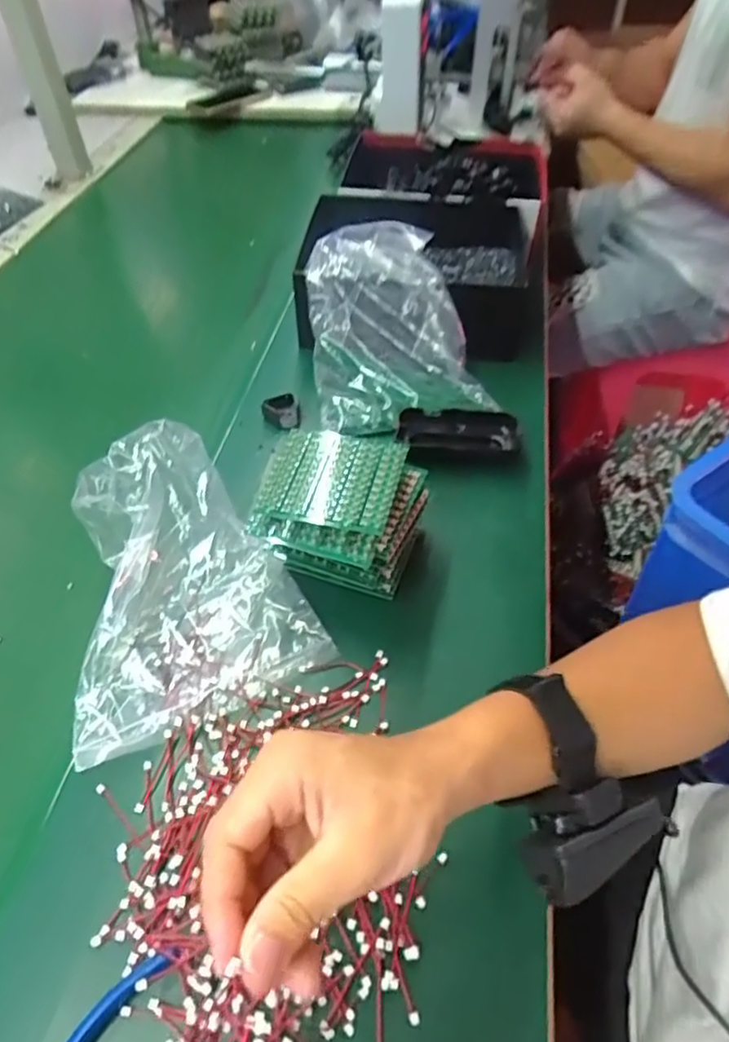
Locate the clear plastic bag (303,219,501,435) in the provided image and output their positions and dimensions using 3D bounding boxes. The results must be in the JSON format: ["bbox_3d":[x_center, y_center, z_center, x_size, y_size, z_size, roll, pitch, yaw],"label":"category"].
[{"bbox_3d":[0.029,-0.192,0.610,0.160,0.114,0.187,-8,50,-5],"label":"clear plastic bag"}]

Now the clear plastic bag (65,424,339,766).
[{"bbox_3d":[-0.142,0.030,0.452,0.171,0.072,0.219,-23,53,-17],"label":"clear plastic bag"}]

